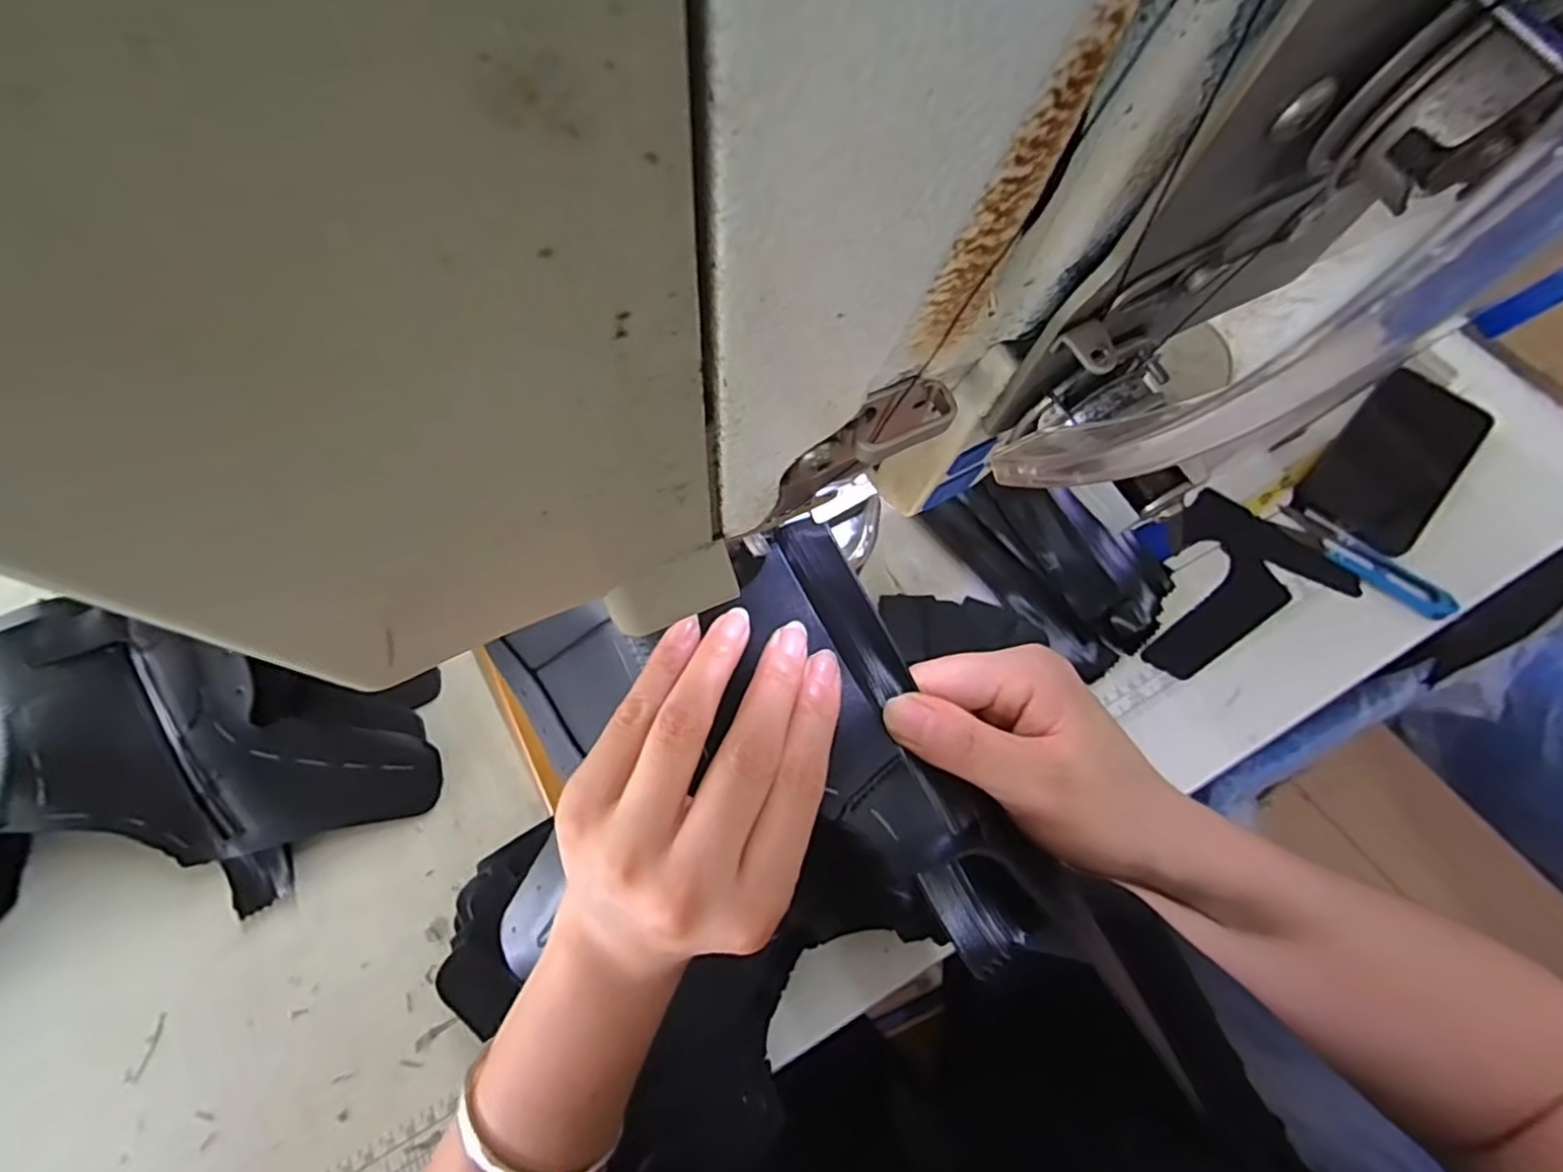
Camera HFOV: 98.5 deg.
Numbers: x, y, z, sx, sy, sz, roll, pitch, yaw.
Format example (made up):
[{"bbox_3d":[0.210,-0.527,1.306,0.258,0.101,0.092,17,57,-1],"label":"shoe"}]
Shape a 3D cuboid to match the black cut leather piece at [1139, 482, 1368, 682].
[{"bbox_3d":[0.294,-0.010,0.454,0.153,0.009,0.100,-22,70,-9],"label":"black cut leather piece"}]

